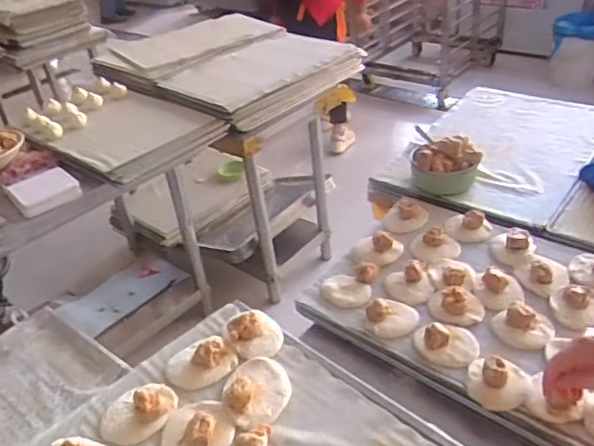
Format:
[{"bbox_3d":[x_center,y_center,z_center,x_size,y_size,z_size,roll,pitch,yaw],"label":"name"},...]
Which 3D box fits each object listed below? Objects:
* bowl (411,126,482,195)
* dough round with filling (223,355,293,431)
[{"bbox_3d":[0.322,-0.136,1.239,0.144,0.101,0.111,2,35,14],"label":"bowl"},{"bbox_3d":[-0.053,0.216,0.753,0.084,0.030,0.102,-7,34,0],"label":"dough round with filling"}]

